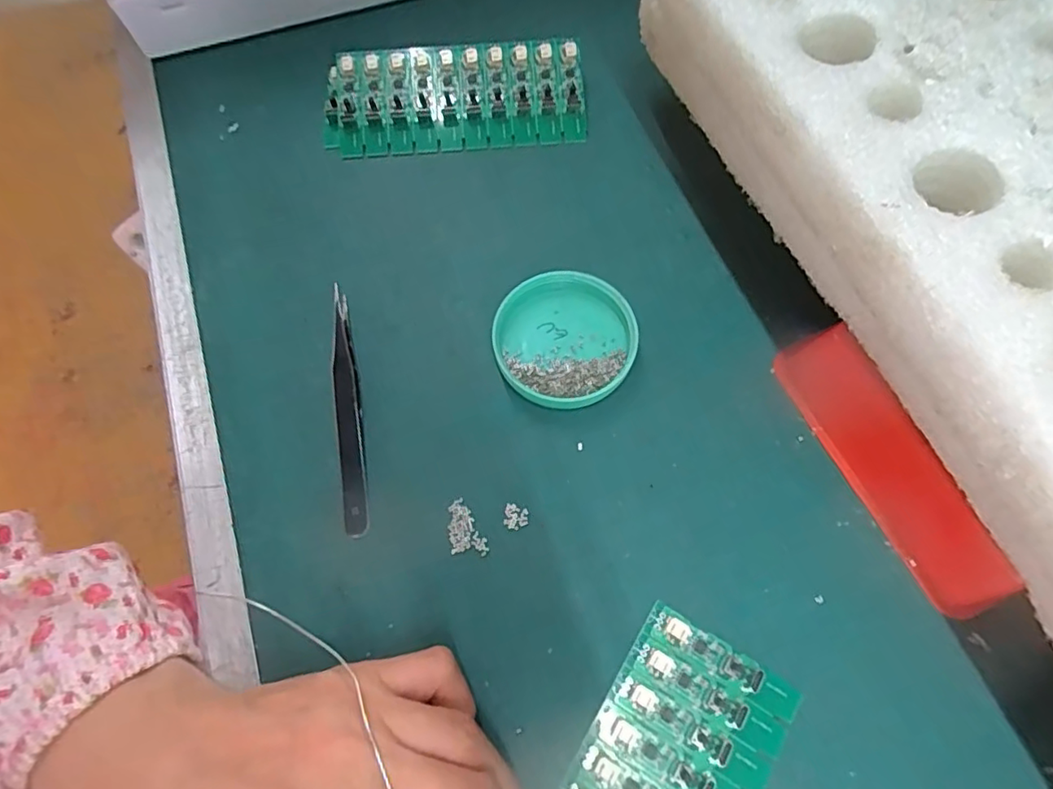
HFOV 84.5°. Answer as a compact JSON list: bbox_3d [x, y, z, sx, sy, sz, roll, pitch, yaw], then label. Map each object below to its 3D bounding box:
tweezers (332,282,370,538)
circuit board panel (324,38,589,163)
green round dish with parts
[{"bbox_3d":[-0.082,0.005,0.262,0.012,0.013,0.114,-10,68,-2],"label":"tweezers"},{"bbox_3d":[-0.041,-0.164,0.324,0.144,0.009,0.055,-4,92,2],"label":"circuit board panel"},{"bbox_3d":[0.019,-0.026,0.272,0.063,0.010,0.066,-1,68,2],"label":"green round dish with parts"}]

